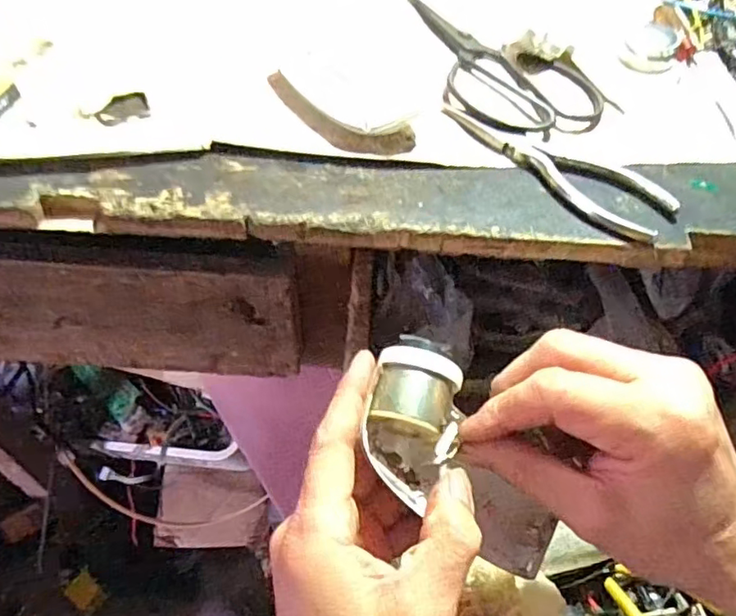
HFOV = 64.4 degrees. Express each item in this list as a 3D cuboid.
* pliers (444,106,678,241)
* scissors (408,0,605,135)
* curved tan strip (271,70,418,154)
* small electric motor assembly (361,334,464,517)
[{"bbox_3d":[0.110,-0.088,0.354,0.149,0.013,0.045,40,59,22],"label":"pliers"},{"bbox_3d":[0.100,-0.183,0.423,0.101,0.020,0.181,-5,54,-9],"label":"scissors"},{"bbox_3d":[-0.022,-0.122,0.373,0.107,0.005,0.046,19,54,9],"label":"curved tan strip"},{"bbox_3d":[0.021,0.050,0.265,0.039,0.040,0.064,10,58,3],"label":"small electric motor assembly"}]

